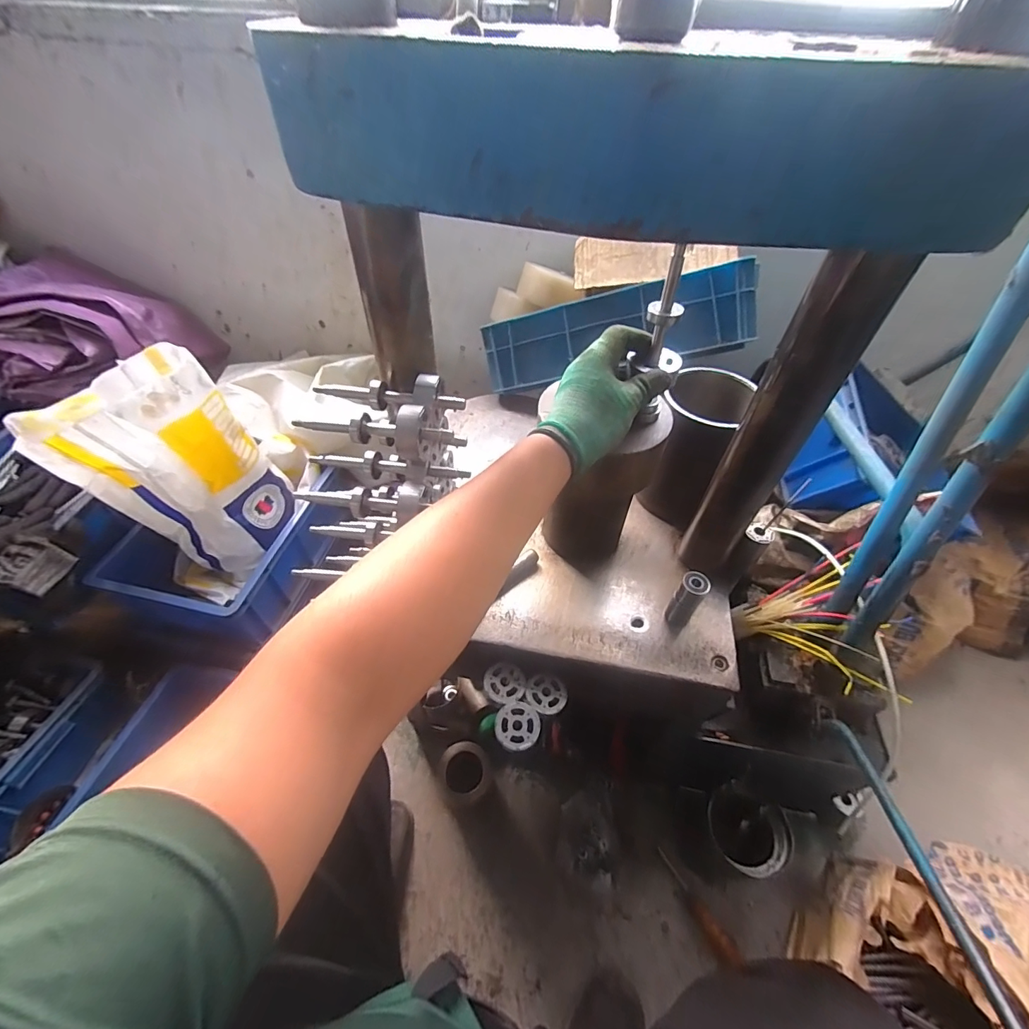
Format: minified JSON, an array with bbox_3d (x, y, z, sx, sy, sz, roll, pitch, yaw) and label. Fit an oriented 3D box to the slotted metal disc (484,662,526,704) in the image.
[{"bbox_3d":[-0.012,0.207,0.559,0.051,0.004,0.049,1,49,-1],"label":"slotted metal disc"}]

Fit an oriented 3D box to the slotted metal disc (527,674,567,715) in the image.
[{"bbox_3d":[0.040,0.223,0.561,0.051,0.007,0.047,1,49,-1],"label":"slotted metal disc"}]

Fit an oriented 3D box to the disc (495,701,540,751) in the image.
[{"bbox_3d":[0.004,0.248,0.531,0.052,0.005,0.054,1,49,-1],"label":"disc"}]

